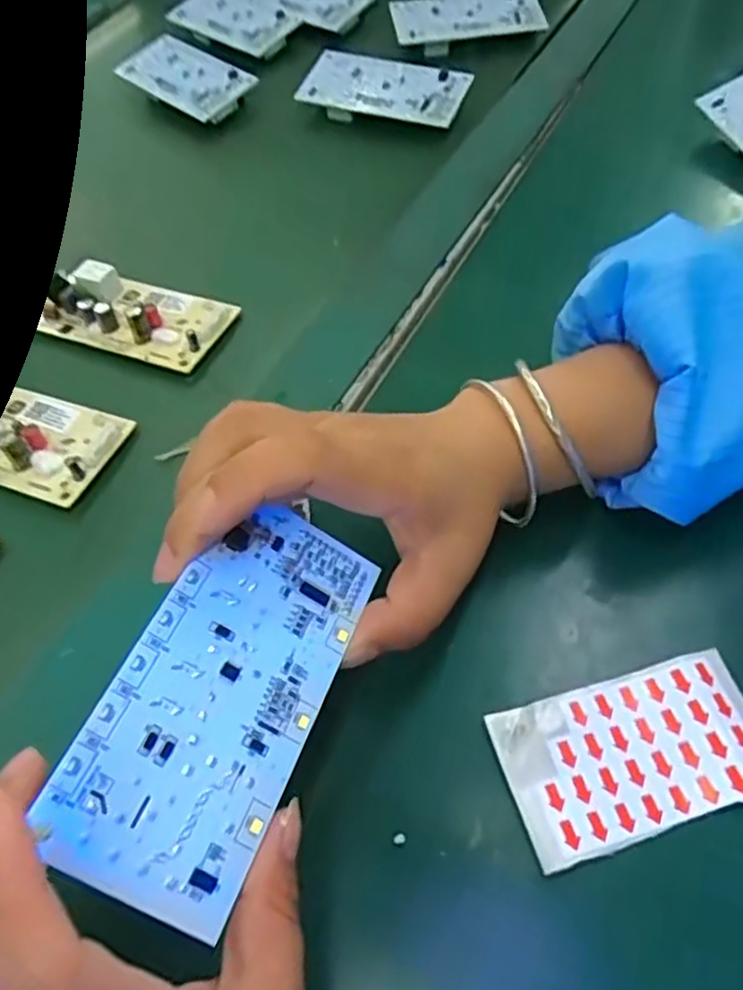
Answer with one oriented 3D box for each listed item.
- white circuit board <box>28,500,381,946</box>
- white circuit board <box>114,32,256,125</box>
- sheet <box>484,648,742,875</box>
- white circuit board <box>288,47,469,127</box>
[{"bbox_3d":[-0.041,0.053,0.199,0.055,0.004,0.113,33,55,-10],"label":"white circuit board"},{"bbox_3d":[-0.141,-0.312,0.520,0.113,0.010,0.053,36,75,23],"label":"white circuit board"},{"bbox_3d":[0.093,0.090,0.246,0.090,0.004,0.051,-15,53,-5],"label":"sheet"},{"bbox_3d":[0.008,-0.282,0.483,0.113,0.008,0.053,19,75,15],"label":"white circuit board"}]

